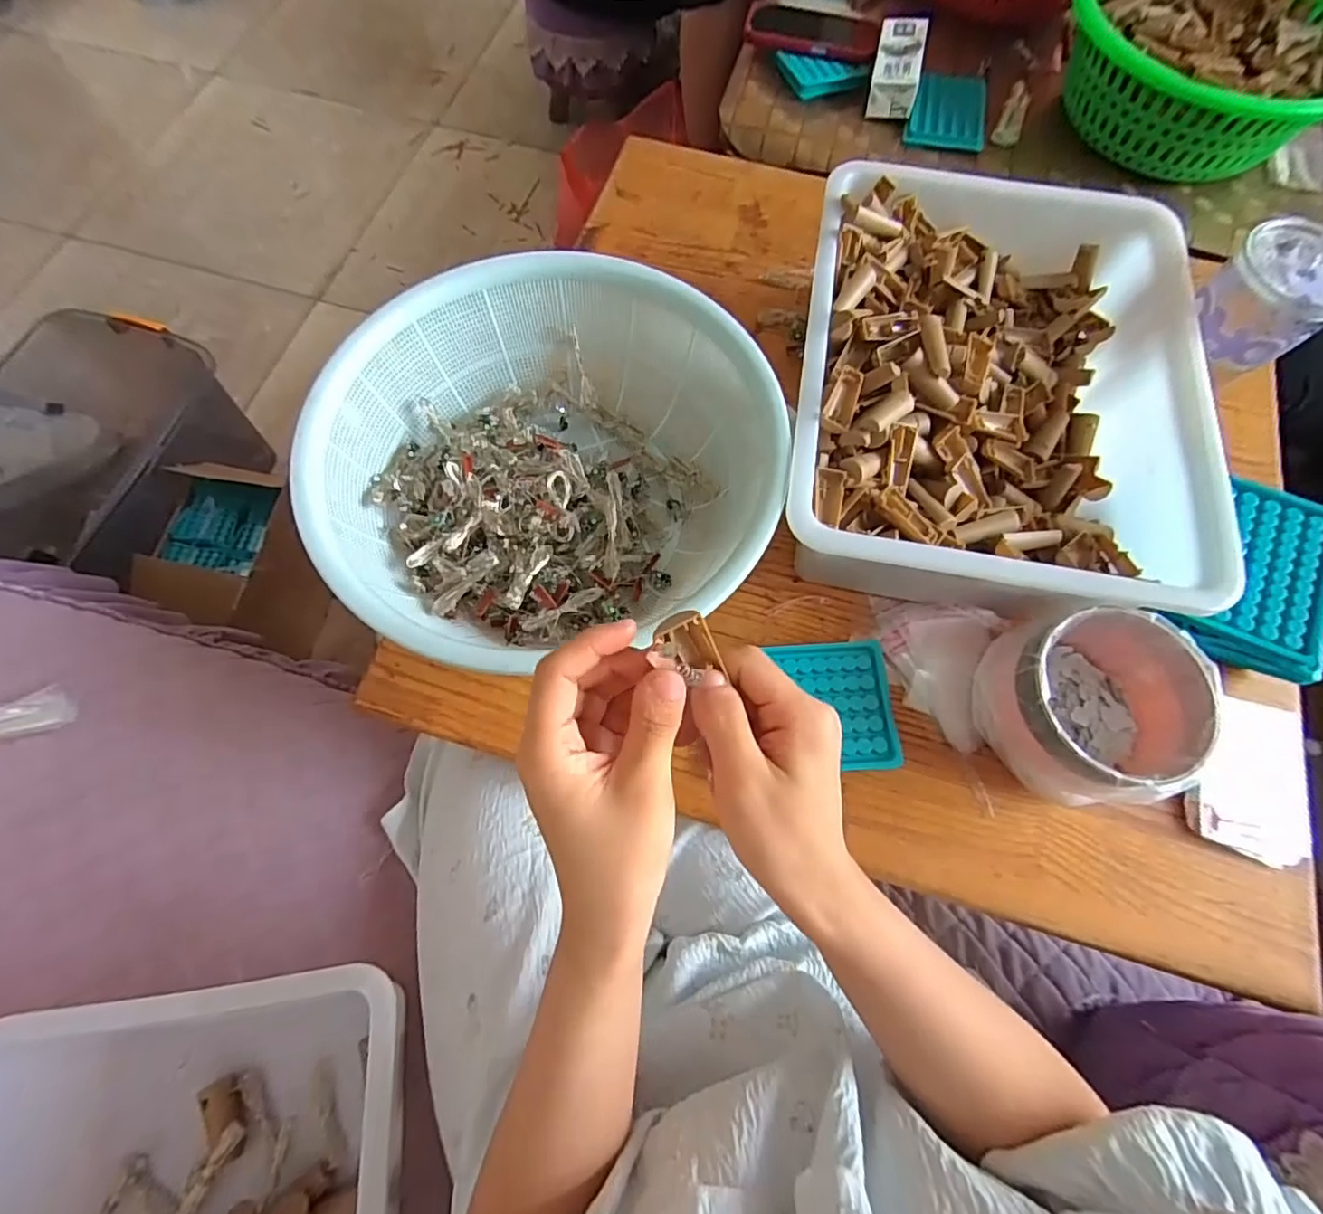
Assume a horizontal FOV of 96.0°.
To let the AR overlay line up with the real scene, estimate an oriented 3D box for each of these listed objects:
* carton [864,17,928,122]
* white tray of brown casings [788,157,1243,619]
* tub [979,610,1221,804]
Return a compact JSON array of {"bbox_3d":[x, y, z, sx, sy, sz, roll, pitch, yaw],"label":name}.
[{"bbox_3d":[0.286,-0.660,0.725,0.054,0.039,0.139,13,70,3],"label":"carton"},{"bbox_3d":[0.248,-0.172,0.481,0.276,0.115,0.369,12,70,3],"label":"white tray of brown casings"},{"bbox_3d":[0.291,0.072,0.413,0.113,0.088,0.118,1,70,-2],"label":"tub"}]

